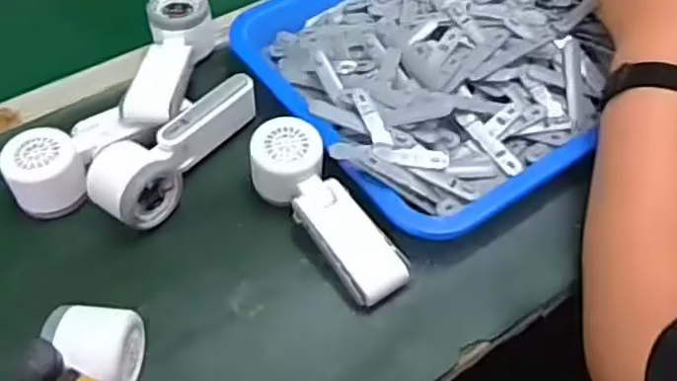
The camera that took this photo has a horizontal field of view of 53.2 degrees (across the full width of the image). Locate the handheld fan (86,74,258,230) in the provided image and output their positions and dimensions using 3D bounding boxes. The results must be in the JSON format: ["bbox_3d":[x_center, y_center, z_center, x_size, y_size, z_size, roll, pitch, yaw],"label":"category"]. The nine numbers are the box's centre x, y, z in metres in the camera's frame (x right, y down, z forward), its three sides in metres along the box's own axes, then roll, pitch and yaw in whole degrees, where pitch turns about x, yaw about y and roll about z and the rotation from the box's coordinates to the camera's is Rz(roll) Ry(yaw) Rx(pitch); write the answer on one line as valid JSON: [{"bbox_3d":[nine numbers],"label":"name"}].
[{"bbox_3d":[-0.136,-0.040,0.571,0.057,0.046,0.168,28,56,22],"label":"handheld fan"}]

